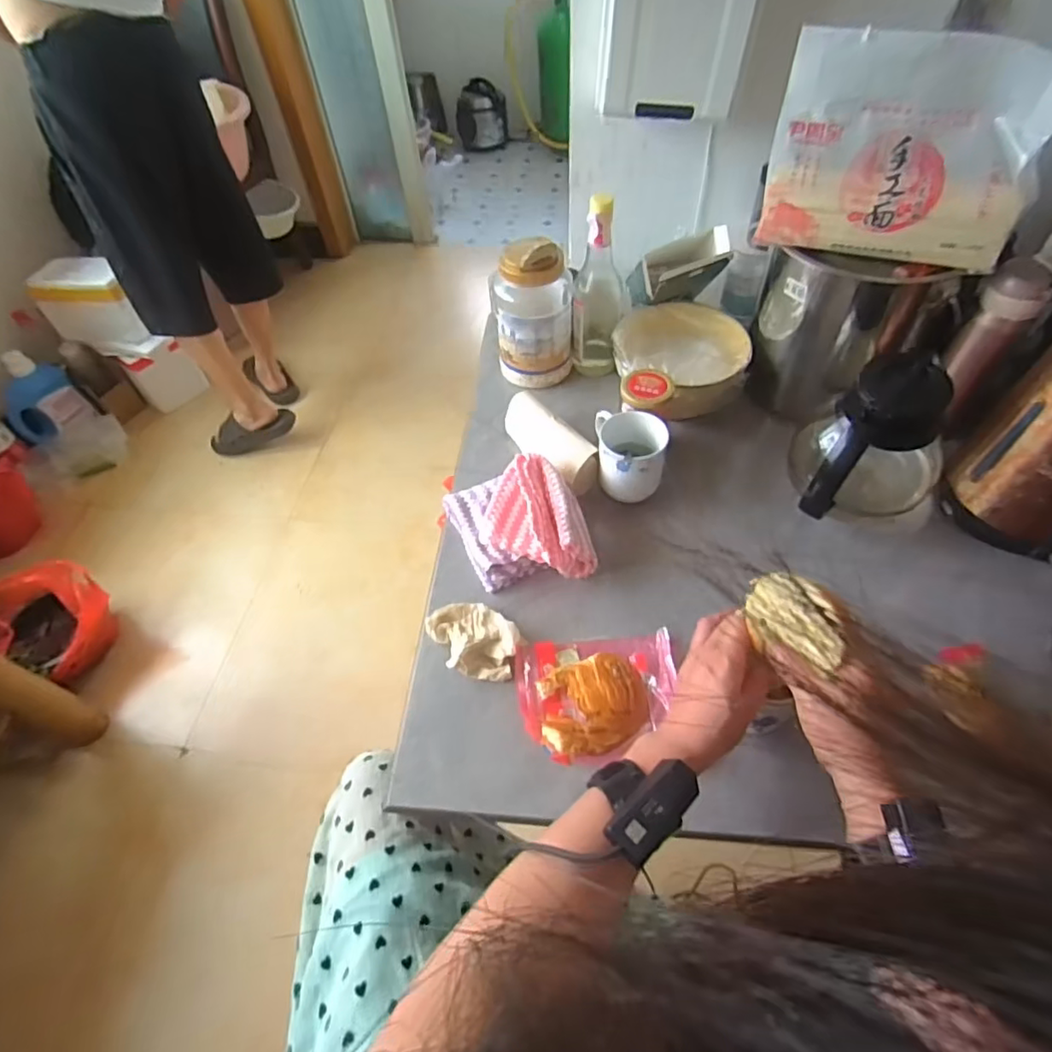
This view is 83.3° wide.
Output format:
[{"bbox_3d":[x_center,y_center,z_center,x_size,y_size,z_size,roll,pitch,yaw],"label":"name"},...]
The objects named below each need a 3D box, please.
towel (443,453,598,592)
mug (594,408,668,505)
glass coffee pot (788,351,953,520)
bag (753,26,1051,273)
[{"bbox_3d":[-0.008,-0.006,0.682,0.133,0.070,0.162,-23,55,-13],"label":"towel"},{"bbox_3d":[0.125,-0.087,0.708,0.079,0.075,0.086,3,54,6],"label":"mug"},{"bbox_3d":[0.383,-0.085,0.640,0.146,0.155,0.115,2,54,5],"label":"glass coffee pot"},{"bbox_3d":[0.356,-0.350,0.565,0.225,0.182,0.057,17,56,15],"label":"bag"}]

